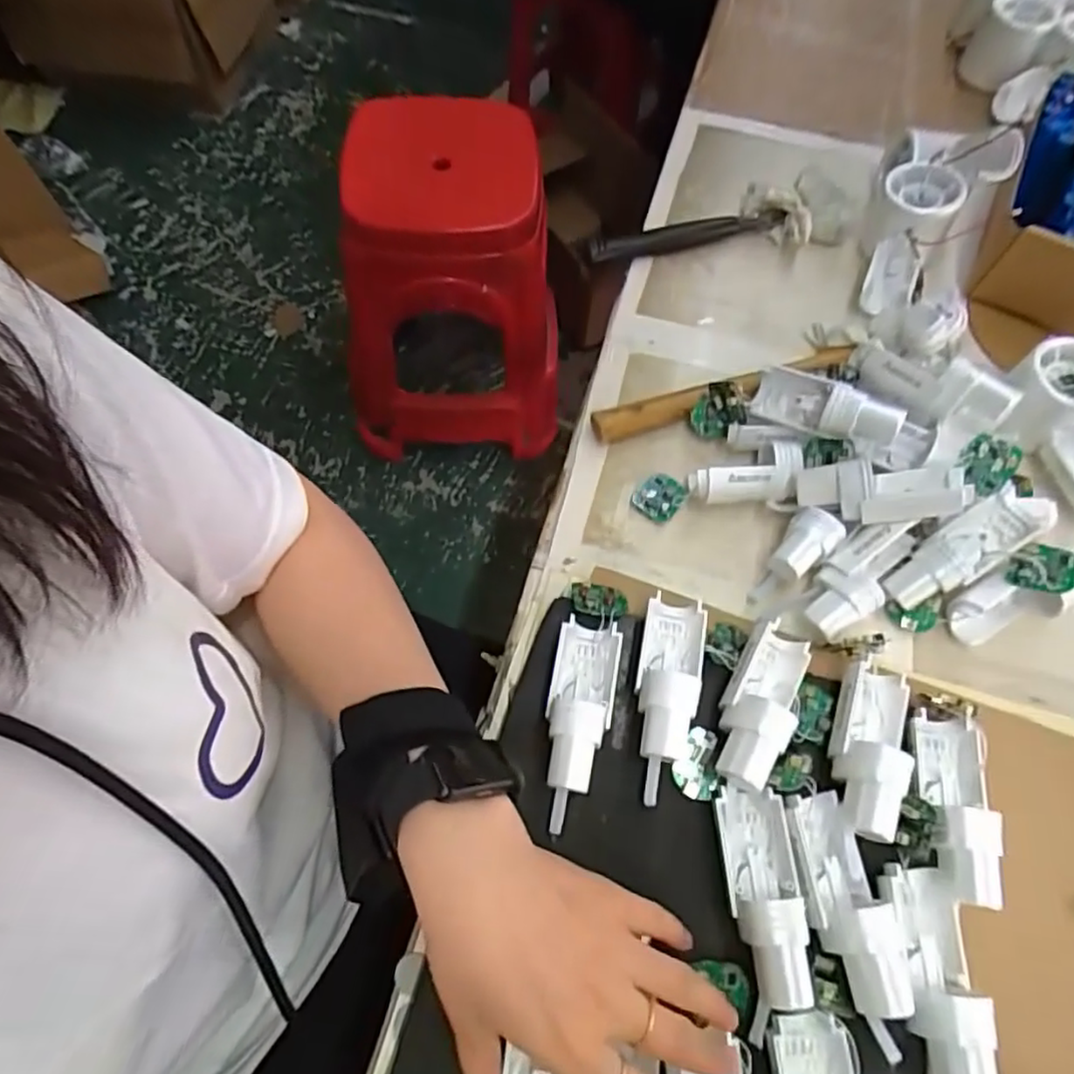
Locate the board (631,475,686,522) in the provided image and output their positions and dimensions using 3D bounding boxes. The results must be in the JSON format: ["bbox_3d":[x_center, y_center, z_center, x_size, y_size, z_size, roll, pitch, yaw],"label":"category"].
[{"bbox_3d":[0.082,-0.027,0.440,0.030,0.008,0.032,1,66,-2],"label":"board"}]

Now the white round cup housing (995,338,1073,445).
[{"bbox_3d":[0.354,-0.099,0.450,0.059,0.047,0.057,-34,71,-16],"label":"white round cup housing"}]

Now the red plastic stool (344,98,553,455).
[{"bbox_3d":[-0.139,-0.387,1.125,0.355,0.515,0.309,4,66,0],"label":"red plastic stool"}]

